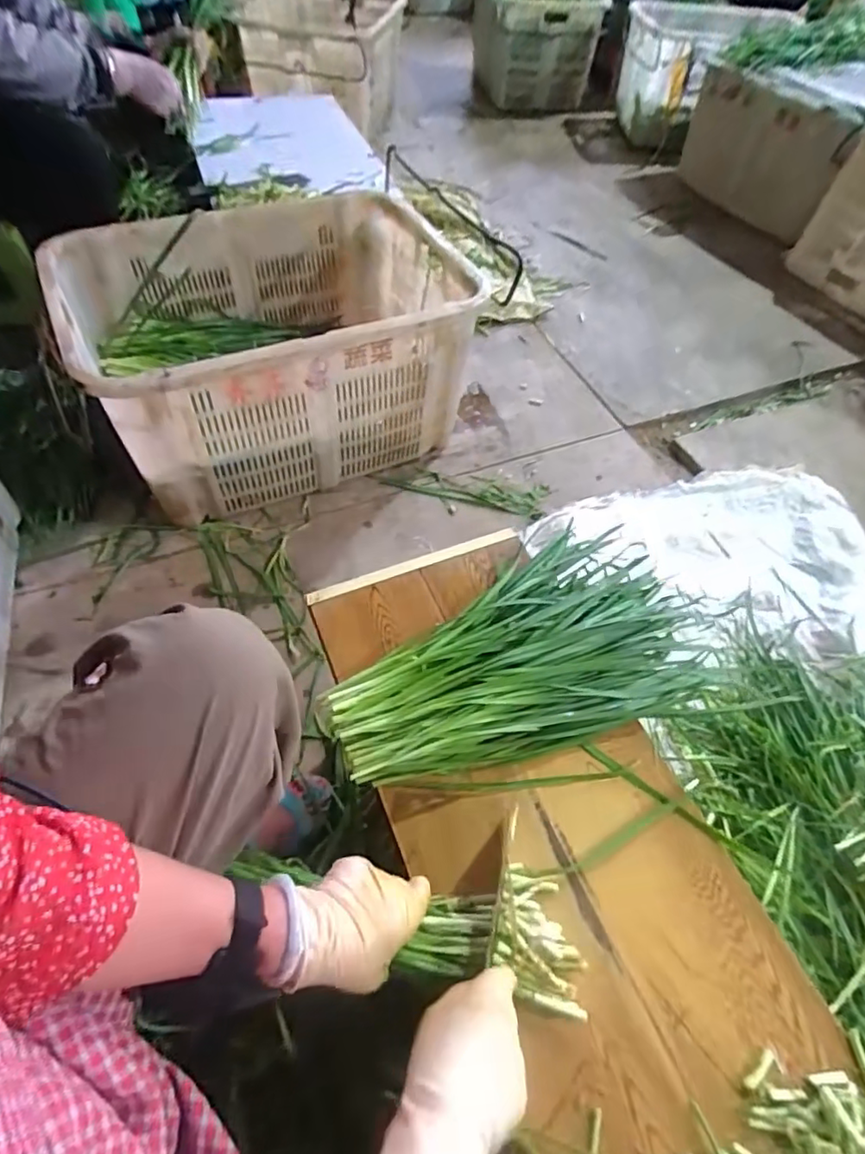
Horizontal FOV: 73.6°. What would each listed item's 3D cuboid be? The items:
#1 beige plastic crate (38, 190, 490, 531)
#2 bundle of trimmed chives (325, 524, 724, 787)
[{"bbox_3d":[-0.289,-0.426,1.136,0.669,0.373,0.495,-20,58,-17],"label":"beige plastic crate"},{"bbox_3d":[0.103,0.067,0.688,0.448,0.066,0.275,-11,56,-11],"label":"bundle of trimmed chives"}]

